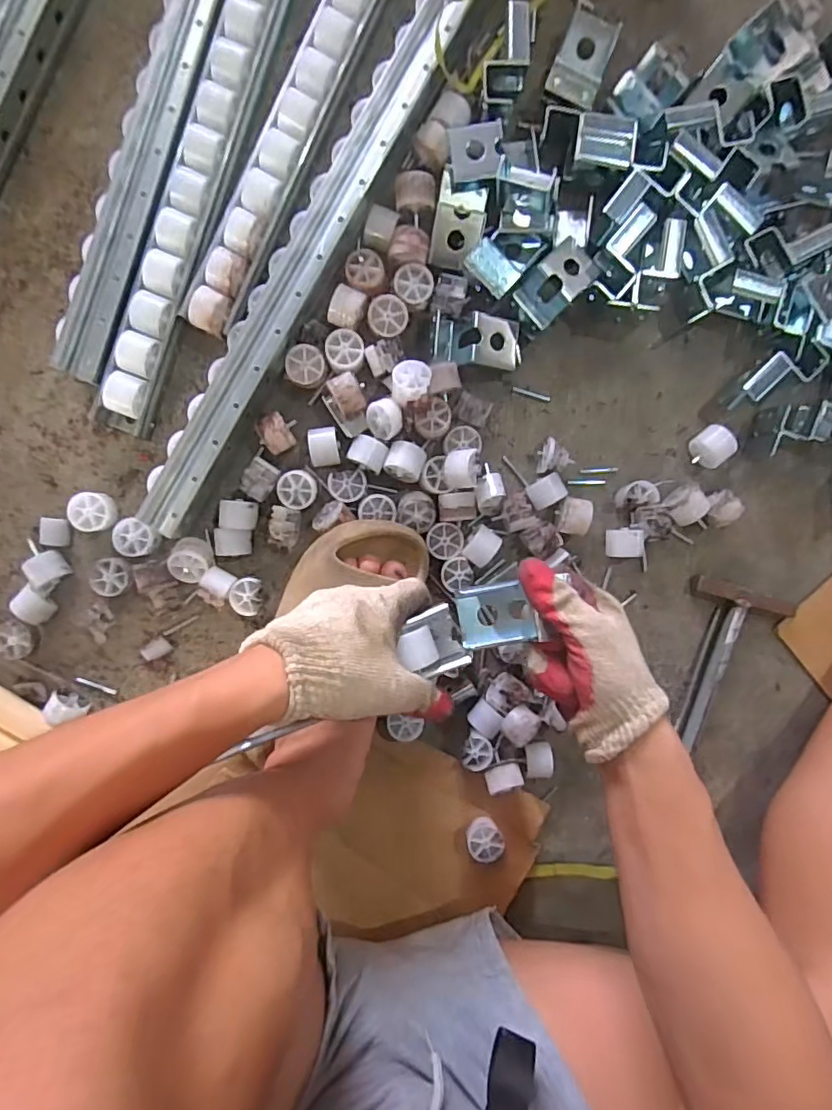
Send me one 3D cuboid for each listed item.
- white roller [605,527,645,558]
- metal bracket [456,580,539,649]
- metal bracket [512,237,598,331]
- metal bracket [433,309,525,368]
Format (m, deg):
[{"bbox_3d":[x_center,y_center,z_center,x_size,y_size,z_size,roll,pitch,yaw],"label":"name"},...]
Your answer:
[{"bbox_3d":[0.200,-0.012,0.542,0.033,0.025,0.028,0,94,-4],"label":"white roller"},{"bbox_3d":[0.061,0.044,0.421,0.057,0.012,0.044,-8,95,-4],"label":"metal bracket"},{"bbox_3d":[0.128,-0.251,0.520,0.082,0.022,0.047,-44,96,0],"label":"metal bracket"},{"bbox_3d":[0.058,-0.198,0.516,0.085,0.031,0.048,4,94,-5],"label":"metal bracket"}]

